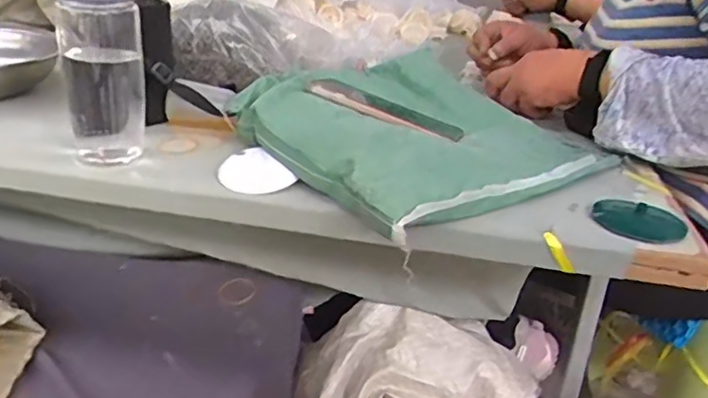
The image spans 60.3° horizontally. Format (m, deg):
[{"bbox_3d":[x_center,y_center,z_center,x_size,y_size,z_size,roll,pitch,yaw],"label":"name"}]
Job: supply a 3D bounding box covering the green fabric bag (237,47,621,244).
[{"bbox_3d":[0.066,-0.080,0.638,0.319,0.052,0.293,-16,32,-36],"label":"green fabric bag"}]

